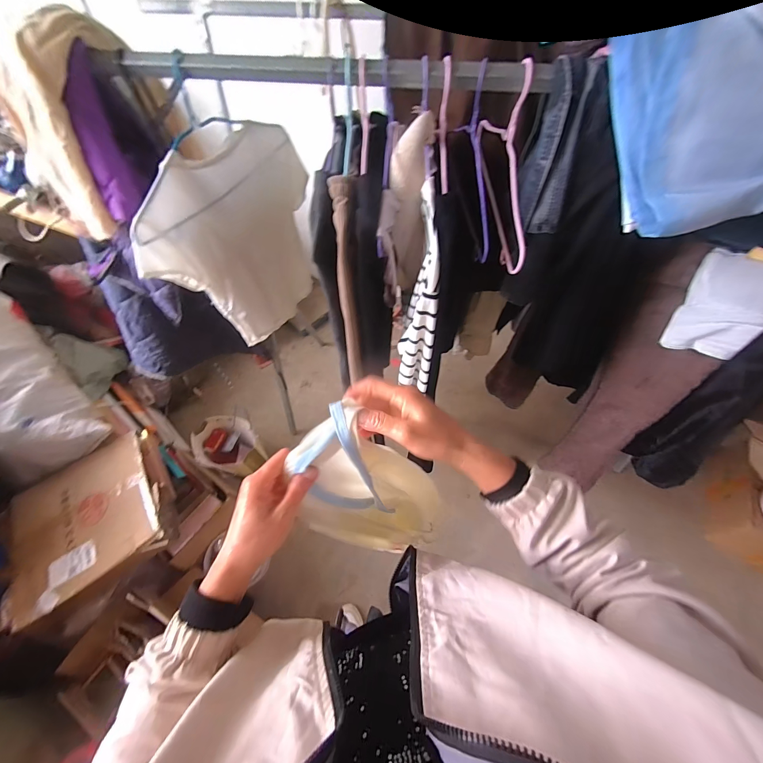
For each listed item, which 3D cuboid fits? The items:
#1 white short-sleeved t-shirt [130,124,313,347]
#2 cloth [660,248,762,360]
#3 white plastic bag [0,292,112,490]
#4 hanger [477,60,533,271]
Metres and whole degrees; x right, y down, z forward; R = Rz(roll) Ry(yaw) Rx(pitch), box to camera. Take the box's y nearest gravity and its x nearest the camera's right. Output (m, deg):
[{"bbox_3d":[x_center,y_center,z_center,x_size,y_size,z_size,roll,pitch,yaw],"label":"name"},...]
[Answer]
[{"bbox_3d":[-0.347,-0.340,0.893,0.030,0.496,0.471,29,62,19],"label":"white short-sleeved t-shirt"},{"bbox_3d":[0.623,-0.133,0.602,0.023,0.184,0.133,-13,32,-24],"label":"cloth"},{"bbox_3d":[-1.320,-0.013,1.182,0.294,0.240,0.761,-37,86,-21],"label":"white plastic bag"},{"bbox_3d":[0.237,-0.437,0.631,0.032,0.242,0.451,1,57,2],"label":"hanger"}]

